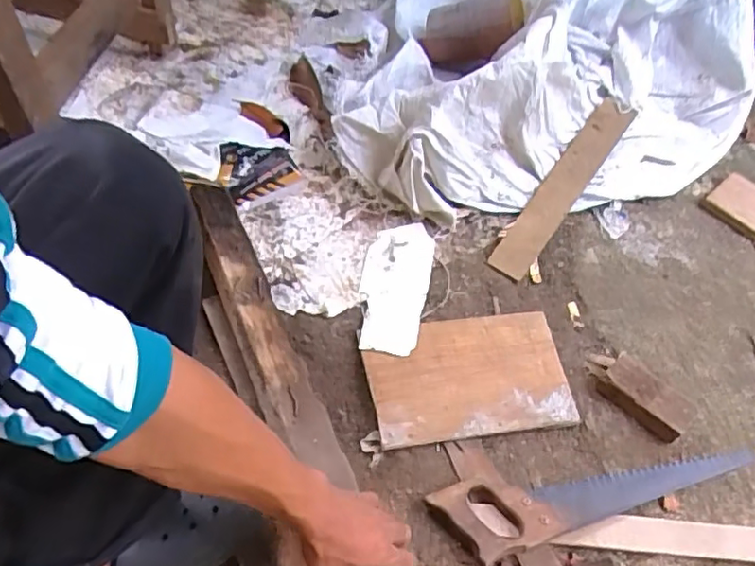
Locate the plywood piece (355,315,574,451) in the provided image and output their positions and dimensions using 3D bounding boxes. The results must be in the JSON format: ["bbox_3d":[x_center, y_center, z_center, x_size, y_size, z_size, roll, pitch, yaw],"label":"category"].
[{"bbox_3d":[0.122,0.124,0.836,0.262,0.018,0.169,-5,55,-9],"label":"plywood piece"}]

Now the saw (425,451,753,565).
[{"bbox_3d":[0.273,0.246,0.752,0.412,0.032,0.086,-11,56,-13],"label":"saw"}]

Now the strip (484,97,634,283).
[{"bbox_3d":[0.317,-0.167,1.043,0.063,0.013,0.435,35,64,9],"label":"strip"}]

